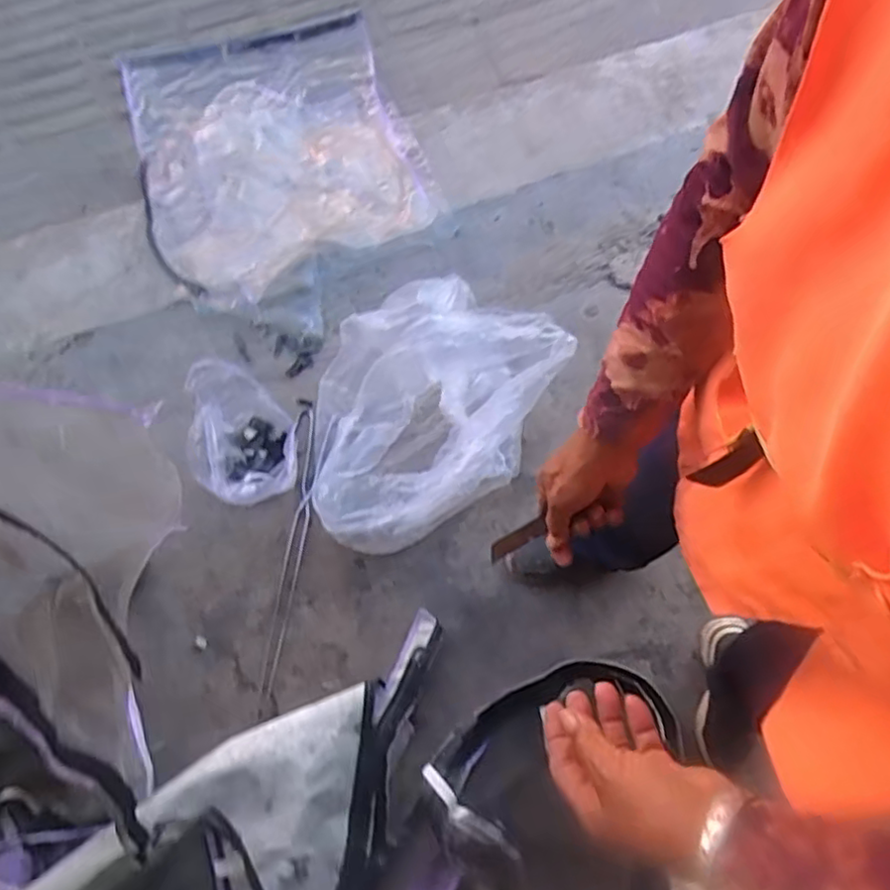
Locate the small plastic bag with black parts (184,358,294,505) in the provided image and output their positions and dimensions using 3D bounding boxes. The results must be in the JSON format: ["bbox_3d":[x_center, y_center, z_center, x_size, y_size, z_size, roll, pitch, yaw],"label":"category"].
[{"bbox_3d":[-0.384,-0.012,1.201,0.168,0.216,0.222,-7,78,-2],"label":"small plastic bag with black parts"}]

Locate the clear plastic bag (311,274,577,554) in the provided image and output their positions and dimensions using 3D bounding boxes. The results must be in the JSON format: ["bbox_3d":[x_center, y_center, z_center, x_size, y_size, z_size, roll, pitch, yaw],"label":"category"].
[{"bbox_3d":[-0.058,-0.071,1.219,0.404,0.233,0.523,40,81,7],"label":"clear plastic bag"}]

